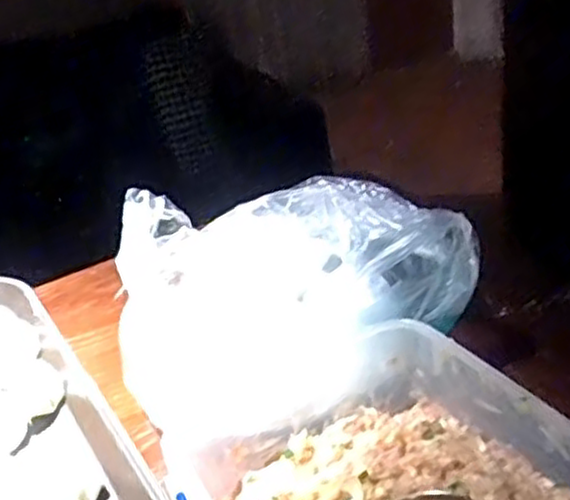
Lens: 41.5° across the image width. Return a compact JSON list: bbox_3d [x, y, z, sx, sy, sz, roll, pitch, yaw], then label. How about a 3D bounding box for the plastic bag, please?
[{"bbox_3d":[0.000,0.017,0.532,0.242,0.115,0.170,-14,31,-11],"label":"plastic bag"}]

